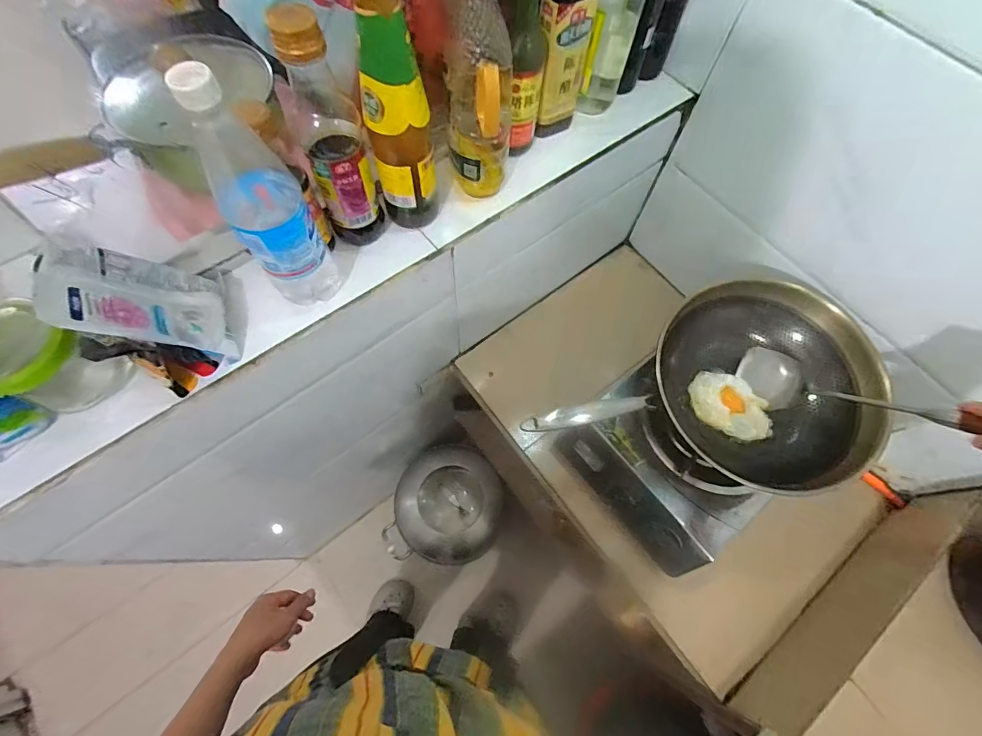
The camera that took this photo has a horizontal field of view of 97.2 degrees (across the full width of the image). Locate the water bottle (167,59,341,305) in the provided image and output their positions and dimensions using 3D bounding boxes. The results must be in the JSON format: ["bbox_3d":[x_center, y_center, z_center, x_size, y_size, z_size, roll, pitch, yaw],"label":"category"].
[{"bbox_3d":[-0.210,-0.152,0.397,0.064,0.240,0.074,-34,73,-15],"label":"water bottle"}]

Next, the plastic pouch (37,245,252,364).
[{"bbox_3d":[-0.336,-0.067,0.433,0.022,0.166,0.107,-37,66,26],"label":"plastic pouch"}]

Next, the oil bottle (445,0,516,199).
[{"bbox_3d":[-0.011,-0.305,0.481,0.071,0.253,0.081,3,67,-1],"label":"oil bottle"}]

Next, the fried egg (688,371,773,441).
[{"bbox_3d":[0.380,0.057,0.685,0.125,0.022,0.087,29,69,10],"label":"fried egg"}]

